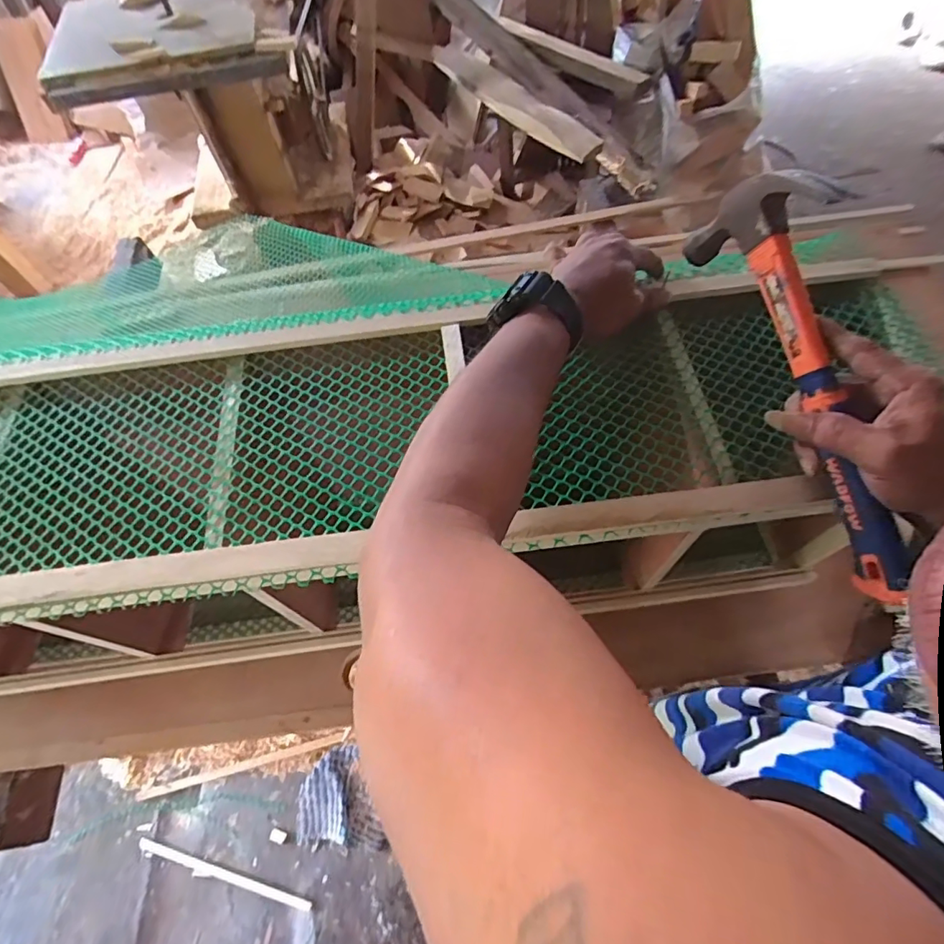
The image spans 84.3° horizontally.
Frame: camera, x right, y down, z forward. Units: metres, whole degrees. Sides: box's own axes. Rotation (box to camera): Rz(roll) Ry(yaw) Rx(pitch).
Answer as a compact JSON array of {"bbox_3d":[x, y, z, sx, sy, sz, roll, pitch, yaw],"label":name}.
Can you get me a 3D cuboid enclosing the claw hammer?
[{"bbox_3d":[0.253,-0.062,0.384,0.040,0.111,0.315,-15,83,-5],"label":"claw hammer"}]

